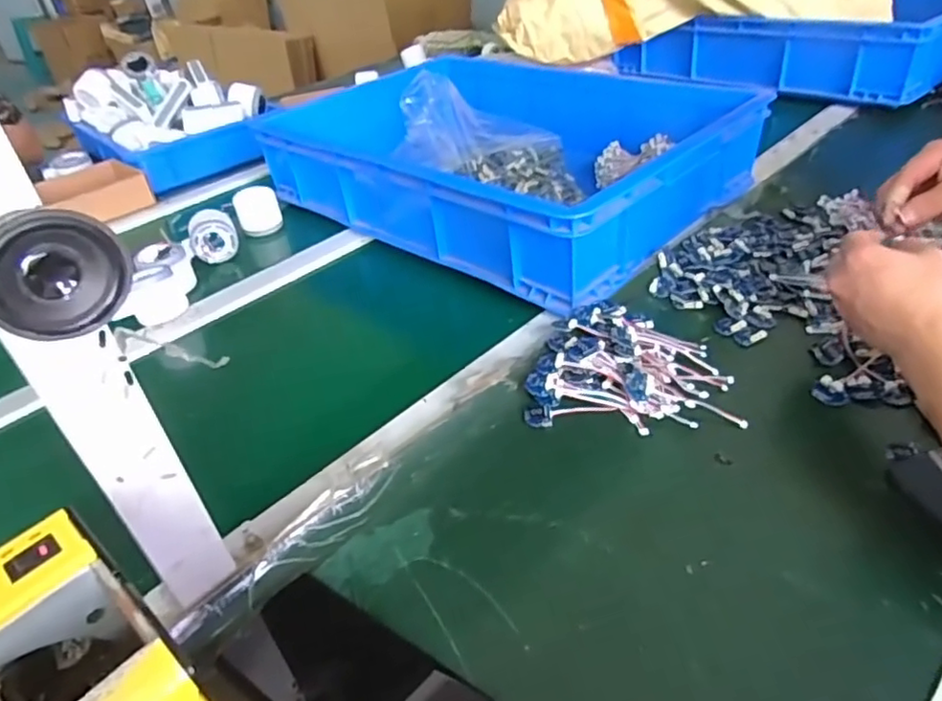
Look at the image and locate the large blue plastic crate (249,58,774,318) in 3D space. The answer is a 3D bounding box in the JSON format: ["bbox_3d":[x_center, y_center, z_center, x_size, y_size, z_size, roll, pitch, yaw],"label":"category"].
[{"bbox_3d":[0.044,-0.291,0.857,0.583,0.116,0.439,27,49,35],"label":"large blue plastic crate"}]

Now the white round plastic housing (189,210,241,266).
[{"bbox_3d":[-0.345,-0.153,0.819,0.060,0.059,0.044,-19,40,-15],"label":"white round plastic housing"}]

